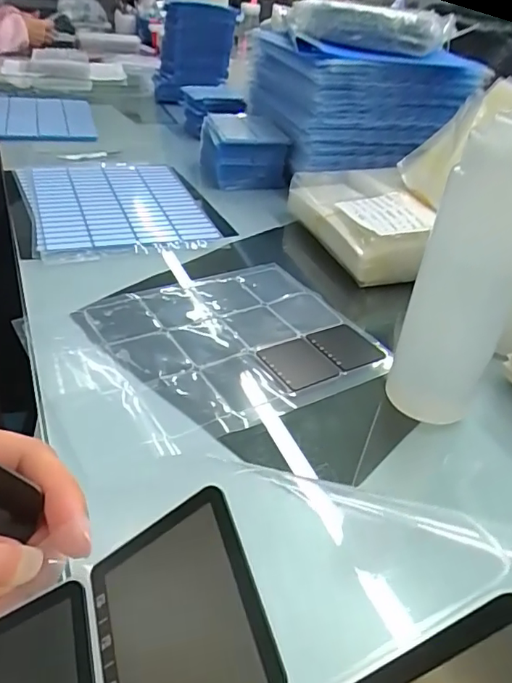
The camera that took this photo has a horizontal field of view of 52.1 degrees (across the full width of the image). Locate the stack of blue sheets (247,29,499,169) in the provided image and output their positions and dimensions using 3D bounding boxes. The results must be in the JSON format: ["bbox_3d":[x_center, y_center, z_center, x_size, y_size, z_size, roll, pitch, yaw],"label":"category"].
[{"bbox_3d":[0.137,-0.368,0.784,0.265,0.142,0.249,-4,37,-14],"label":"stack of blue sheets"}]

